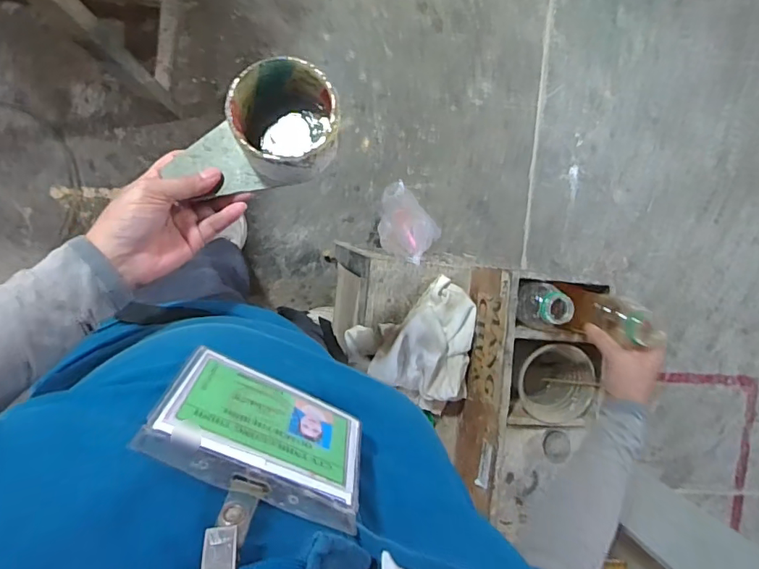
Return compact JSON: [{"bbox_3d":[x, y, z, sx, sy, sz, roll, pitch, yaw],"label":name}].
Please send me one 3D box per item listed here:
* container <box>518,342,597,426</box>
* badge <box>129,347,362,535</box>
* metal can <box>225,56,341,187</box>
[{"bbox_3d":[0.244,0.135,0.745,0.106,0.114,0.110,0,95,-2],"label":"container"},{"bbox_3d":[-0.053,0.070,0.238,0.098,0.083,0.004,27,109,-10],"label":"badge"},{"bbox_3d":[-0.072,-0.126,0.384,0.080,0.057,0.090,-25,98,-3],"label":"metal can"}]

